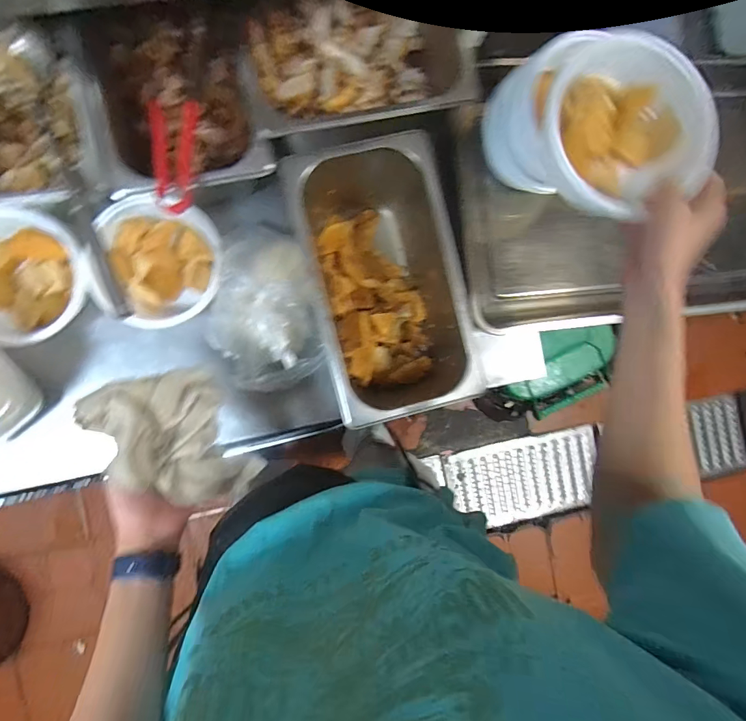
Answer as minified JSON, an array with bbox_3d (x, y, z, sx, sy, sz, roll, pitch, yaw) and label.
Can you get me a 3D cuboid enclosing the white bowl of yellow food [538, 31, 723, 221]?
[{"bbox_3d":[0.249,-0.244,0.431,0.155,0.074,0.163,0,91,-6],"label":"white bowl of yellow food"}]

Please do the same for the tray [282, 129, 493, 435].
[{"bbox_3d":[0.007,-0.102,0.560,0.174,0.152,0.330,-14,93,-6],"label":"tray"}]

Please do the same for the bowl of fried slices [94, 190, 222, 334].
[{"bbox_3d":[-0.285,-0.136,0.580,0.160,0.066,0.175,0,91,-6],"label":"bowl of fried slices"}]

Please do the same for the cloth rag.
[{"bbox_3d":[-0.213,0.091,0.460,0.128,0.089,0.174,-29,94,-5],"label":"cloth rag"}]

